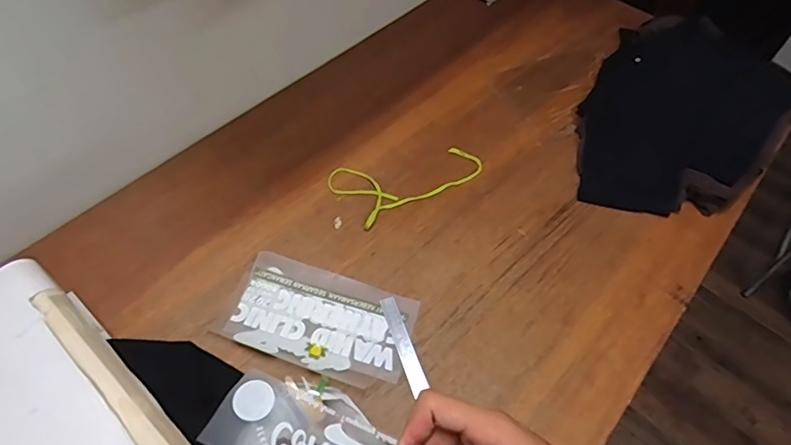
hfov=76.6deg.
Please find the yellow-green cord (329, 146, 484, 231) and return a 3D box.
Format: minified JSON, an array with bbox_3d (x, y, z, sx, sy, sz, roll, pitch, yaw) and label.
[{"bbox_3d":[0.023,-0.099,0.976,0.289,0.011,0.153,-26,61,-20],"label":"yellow-green cord"}]

